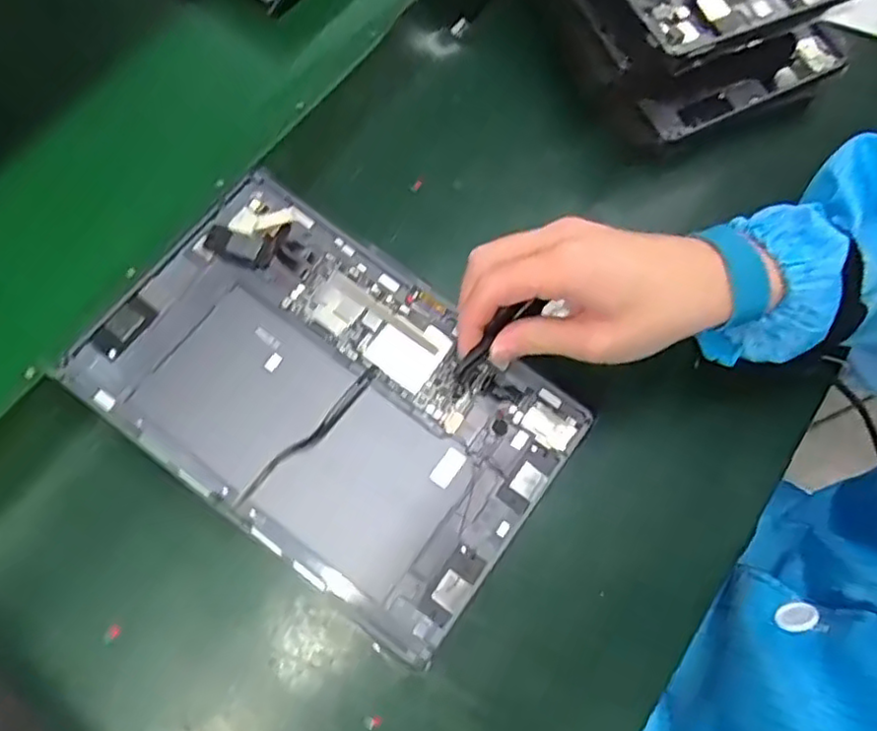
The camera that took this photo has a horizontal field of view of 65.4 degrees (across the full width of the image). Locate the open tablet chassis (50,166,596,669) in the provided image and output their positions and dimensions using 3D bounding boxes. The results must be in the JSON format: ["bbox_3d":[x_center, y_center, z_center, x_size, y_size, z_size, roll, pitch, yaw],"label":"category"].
[{"bbox_3d":[-0.061,0.017,0.383,0.248,0.020,0.164,36,74,11],"label":"open tablet chassis"}]

